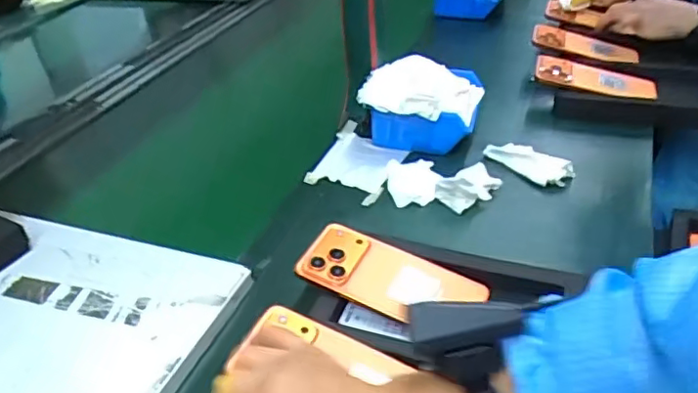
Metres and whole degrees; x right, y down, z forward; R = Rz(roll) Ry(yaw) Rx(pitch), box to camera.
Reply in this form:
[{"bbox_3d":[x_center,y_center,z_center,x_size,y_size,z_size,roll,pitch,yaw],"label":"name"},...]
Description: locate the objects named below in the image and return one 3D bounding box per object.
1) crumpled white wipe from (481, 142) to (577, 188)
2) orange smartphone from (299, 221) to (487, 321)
[{"bbox_3d":[0.216,-0.043,0.702,0.048,0.017,0.102,-31,42,-31],"label":"crumpled white wipe"},{"bbox_3d":[0.037,0.074,0.530,0.157,0.013,0.077,24,45,13],"label":"orange smartphone"}]

